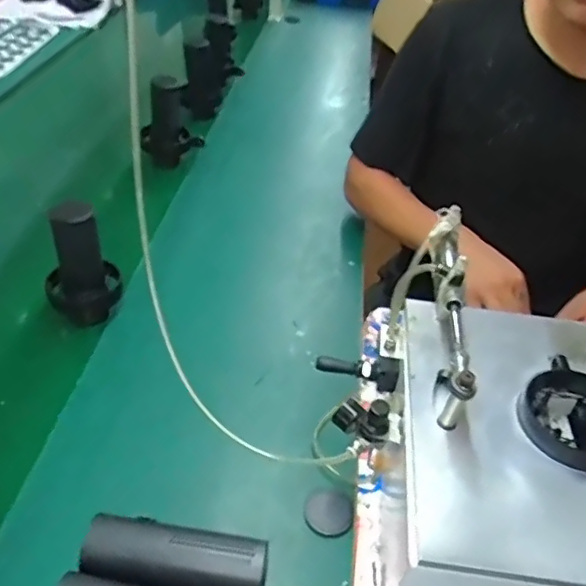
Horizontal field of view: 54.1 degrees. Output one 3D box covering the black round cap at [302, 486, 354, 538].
[{"bbox_3d":[0.037,0.230,0.602,0.051,0.016,0.059,14,41,8],"label":"black round cap"}]

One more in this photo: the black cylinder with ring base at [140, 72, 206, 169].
[{"bbox_3d":[-0.234,-0.324,1.091,0.116,0.181,0.112,-6,41,-13],"label":"black cylinder with ring base"}]

